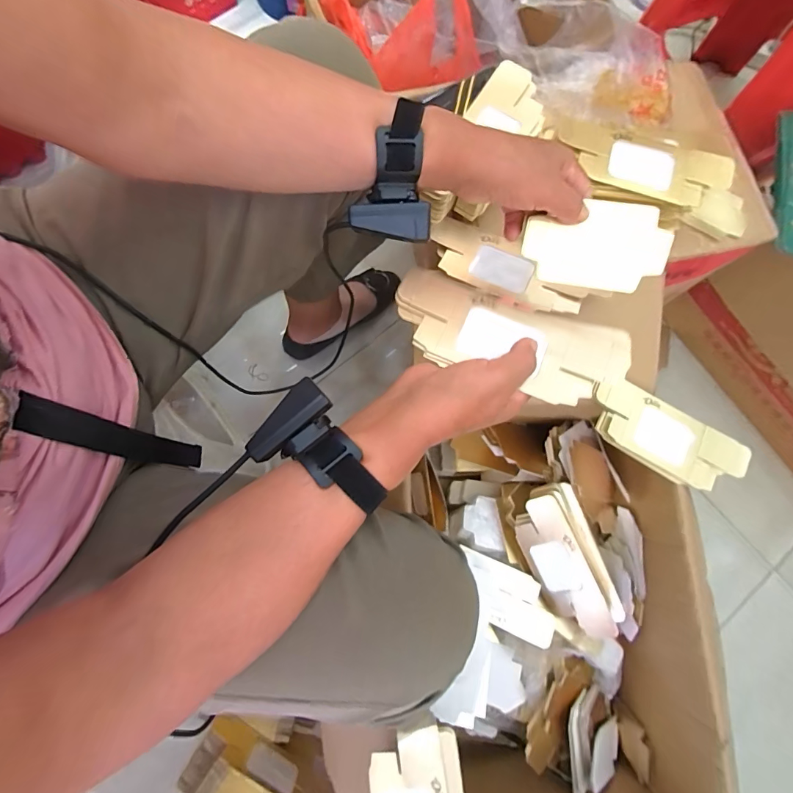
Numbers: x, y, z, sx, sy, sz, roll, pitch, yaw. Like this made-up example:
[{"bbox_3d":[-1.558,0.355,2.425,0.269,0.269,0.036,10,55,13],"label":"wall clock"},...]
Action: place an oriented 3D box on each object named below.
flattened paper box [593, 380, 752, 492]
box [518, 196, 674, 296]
[{"bbox_3d":[0.336,0.053,0.515,0.210,0.012,0.083,26,81,-3],"label":"flattened paper box"},{"bbox_3d":[0.192,-0.145,0.398,0.132,0.008,0.077,11,106,8],"label":"box"}]

